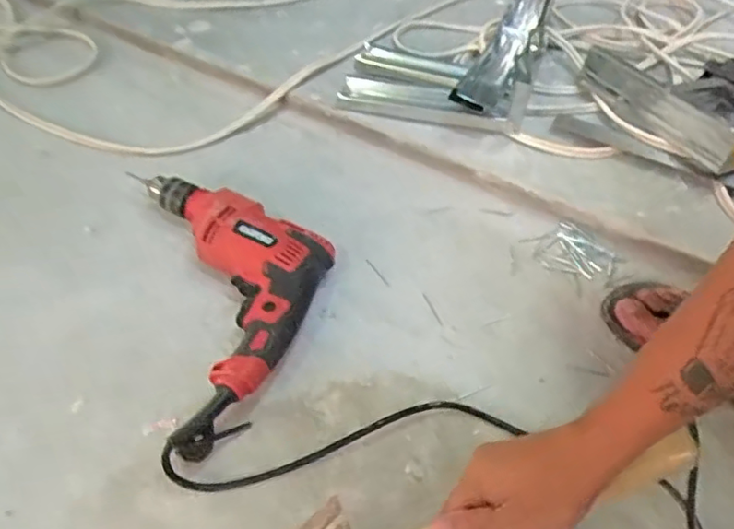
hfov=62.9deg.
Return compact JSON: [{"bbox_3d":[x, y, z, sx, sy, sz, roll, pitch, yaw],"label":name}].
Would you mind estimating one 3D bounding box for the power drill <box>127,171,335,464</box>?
[{"bbox_3d":[-0.122,0.014,0.606,0.179,0.060,0.331,-10,51,-12],"label":"power drill"}]

